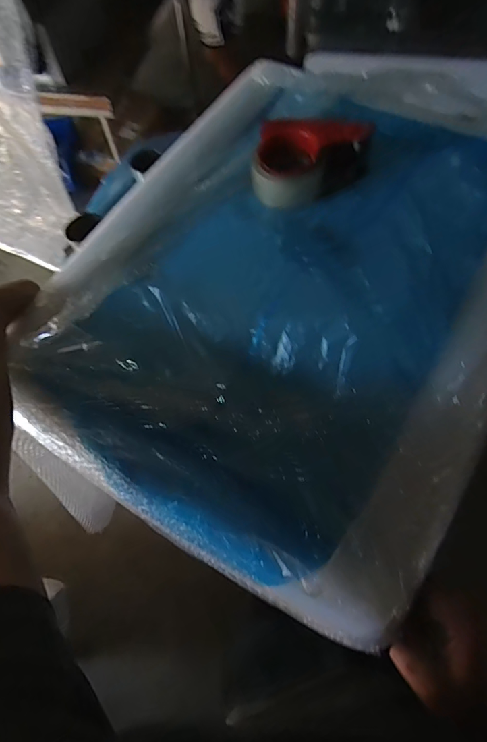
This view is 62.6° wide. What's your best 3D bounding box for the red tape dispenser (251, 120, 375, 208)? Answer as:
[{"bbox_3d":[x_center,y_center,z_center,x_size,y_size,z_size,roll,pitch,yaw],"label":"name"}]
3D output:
[{"bbox_3d":[0.092,-0.279,0.549,0.152,0.078,0.078,6,64,6],"label":"red tape dispenser"}]

